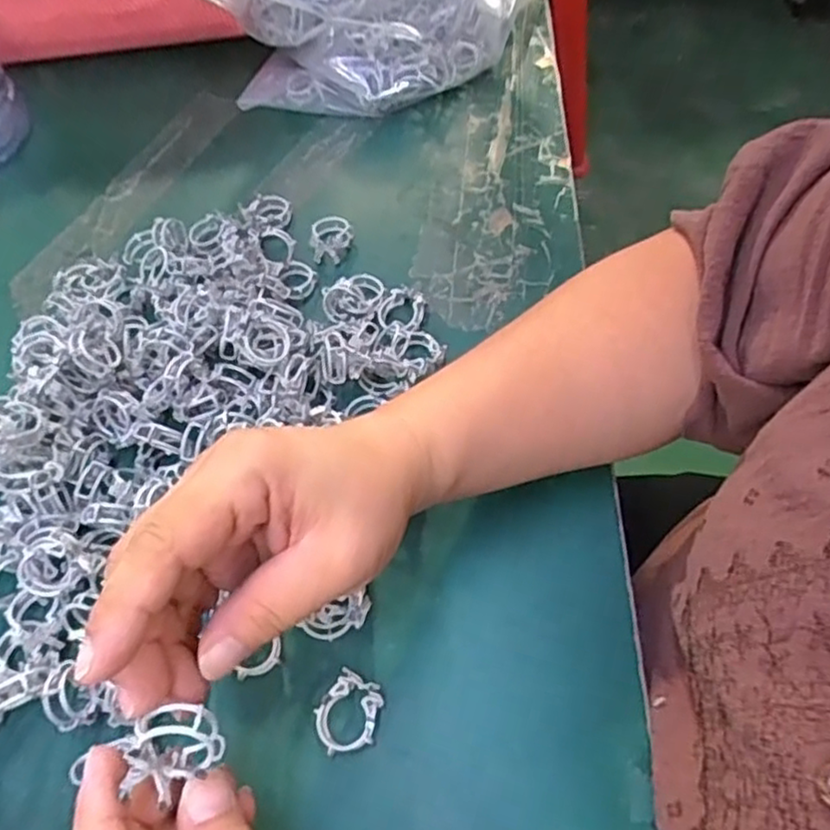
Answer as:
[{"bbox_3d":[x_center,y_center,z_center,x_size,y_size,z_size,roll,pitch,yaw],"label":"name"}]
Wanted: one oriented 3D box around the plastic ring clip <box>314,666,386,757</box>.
[{"bbox_3d":[-0.028,0.127,0.287,0.026,0.009,0.032,19,63,16],"label":"plastic ring clip"}]

